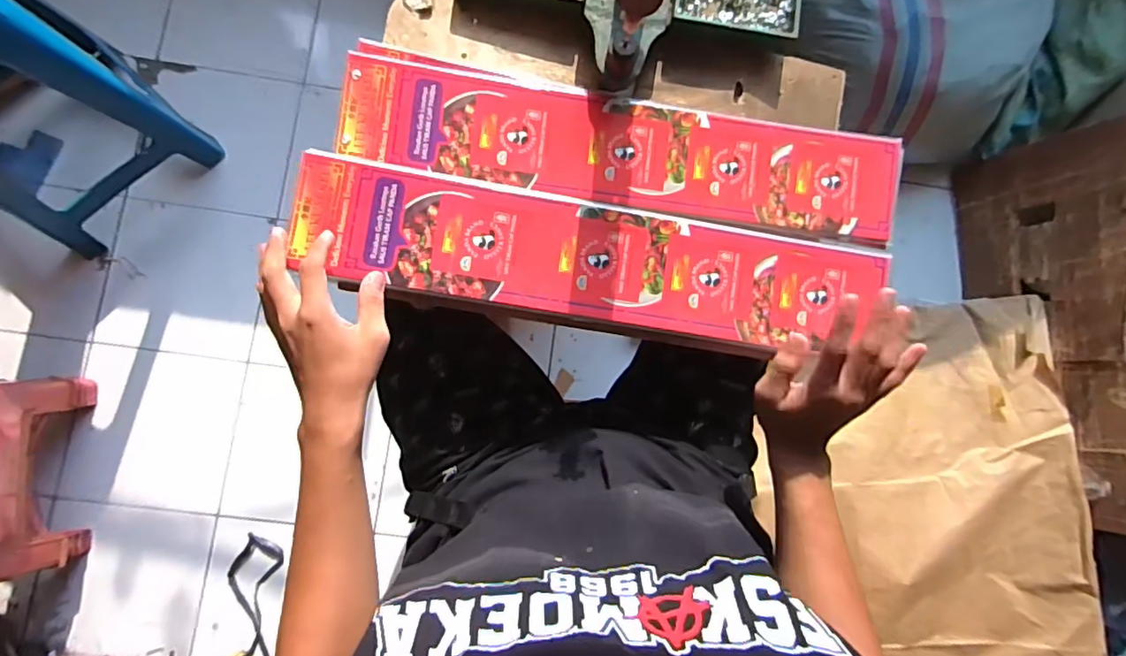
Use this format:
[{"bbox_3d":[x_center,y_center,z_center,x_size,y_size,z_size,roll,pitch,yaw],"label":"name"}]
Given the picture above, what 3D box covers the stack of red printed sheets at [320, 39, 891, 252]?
[{"bbox_3d":[0.068,-0.184,0.577,0.560,0.013,0.120,8,83,-4],"label":"stack of red printed sheets"}]

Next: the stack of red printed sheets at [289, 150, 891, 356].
[{"bbox_3d":[0.032,-0.068,0.559,0.552,0.033,0.130,9,83,-5],"label":"stack of red printed sheets"}]

